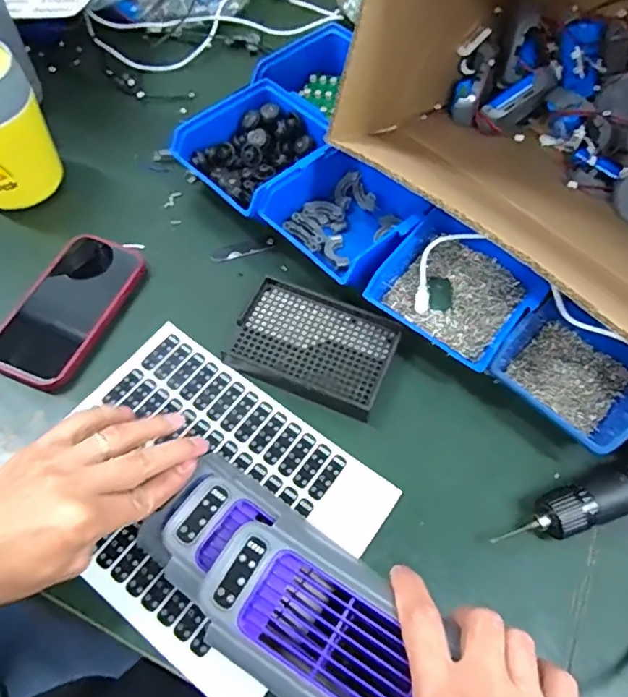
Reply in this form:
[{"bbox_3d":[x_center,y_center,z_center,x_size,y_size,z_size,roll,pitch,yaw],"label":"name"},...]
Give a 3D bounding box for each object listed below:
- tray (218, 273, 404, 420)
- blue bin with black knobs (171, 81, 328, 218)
[{"bbox_3d":[0.000,-0.004,0.474,0.133,0.017,0.092,24,62,10],"label":"tray"},{"bbox_3d":[-0.048,-0.199,0.554,0.147,0.066,0.125,-38,69,-21],"label":"blue bin with black knobs"}]

